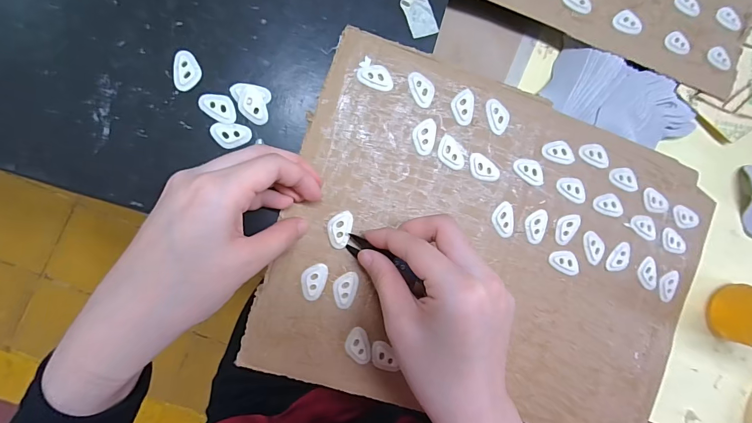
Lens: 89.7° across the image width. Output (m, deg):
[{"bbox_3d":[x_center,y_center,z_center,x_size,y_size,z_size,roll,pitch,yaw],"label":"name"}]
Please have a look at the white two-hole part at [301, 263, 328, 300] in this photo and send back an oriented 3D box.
[{"bbox_3d":[-0.042,0.049,0.261,0.017,0.004,0.025,3,88,-9],"label":"white two-hole part"}]

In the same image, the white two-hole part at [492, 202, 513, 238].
[{"bbox_3d":[0.094,0.006,0.278,0.015,0.004,0.025,-3,89,-10],"label":"white two-hole part"}]

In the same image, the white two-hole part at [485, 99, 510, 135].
[{"bbox_3d":[0.090,-0.070,0.276,0.015,0.004,0.025,-21,92,-9],"label":"white two-hole part"}]

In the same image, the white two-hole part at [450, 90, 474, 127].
[{"bbox_3d":[0.063,-0.076,0.273,0.016,0.004,0.025,4,88,-9],"label":"white two-hole part"}]

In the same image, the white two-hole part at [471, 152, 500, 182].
[{"bbox_3d":[0.079,-0.031,0.275,0.026,0.004,0.016,30,84,-8],"label":"white two-hole part"}]

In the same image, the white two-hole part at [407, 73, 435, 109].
[{"bbox_3d":[0.033,-0.088,0.269,0.017,0.004,0.026,-25,93,-9],"label":"white two-hole part"}]

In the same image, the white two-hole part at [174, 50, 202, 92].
[{"bbox_3d":[-0.126,-0.094,0.251,0.017,0.004,0.025,-5,90,-10],"label":"white two-hole part"}]

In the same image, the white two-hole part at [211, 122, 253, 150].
[{"bbox_3d":[-0.098,-0.051,0.255,0.026,0.004,0.017,5,88,-9],"label":"white two-hole part"}]

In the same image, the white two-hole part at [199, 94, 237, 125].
[{"bbox_3d":[-0.105,-0.071,0.254,0.026,0.004,0.016,41,83,-6],"label":"white two-hole part"}]

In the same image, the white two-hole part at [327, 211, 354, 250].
[{"bbox_3d":[-0.025,0.012,0.263,0.016,0.004,0.026,13,87,-9],"label":"white two-hole part"}]

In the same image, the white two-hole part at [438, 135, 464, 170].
[{"bbox_3d":[0.054,-0.042,0.272,0.016,0.004,0.026,-35,94,-9],"label":"white two-hole part"}]

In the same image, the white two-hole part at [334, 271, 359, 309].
[{"bbox_3d":[-0.022,0.055,0.264,0.016,0.004,0.025,17,86,-9],"label":"white two-hole part"}]

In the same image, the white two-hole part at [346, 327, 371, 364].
[{"bbox_3d":[-0.012,0.095,0.266,0.016,0.004,0.026,-18,92,-9],"label":"white two-hole part"}]

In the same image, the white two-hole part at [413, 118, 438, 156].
[{"bbox_3d":[0.035,-0.054,0.270,0.016,0.004,0.026,12,87,-9],"label":"white two-hole part"}]

